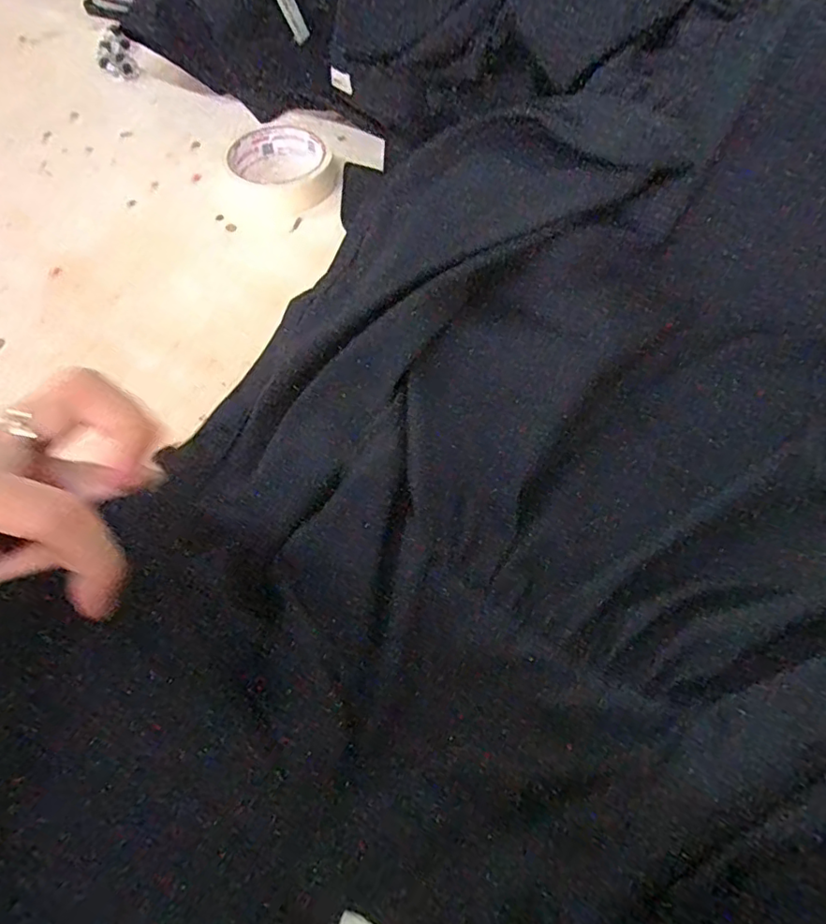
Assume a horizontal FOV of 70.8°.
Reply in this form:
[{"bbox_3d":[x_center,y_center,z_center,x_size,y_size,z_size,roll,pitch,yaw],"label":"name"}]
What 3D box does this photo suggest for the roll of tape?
[{"bbox_3d":[-0.102,-0.258,0.499,0.092,0.024,0.075,33,65,18],"label":"roll of tape"}]

